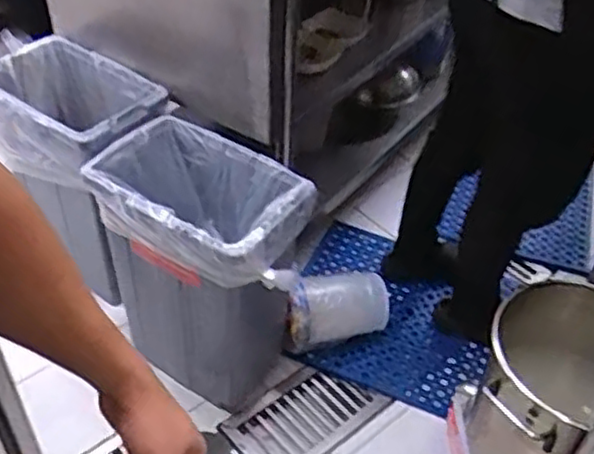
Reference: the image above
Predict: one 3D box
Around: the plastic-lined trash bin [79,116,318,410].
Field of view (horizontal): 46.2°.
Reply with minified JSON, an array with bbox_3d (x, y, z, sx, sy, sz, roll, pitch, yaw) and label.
[{"bbox_3d":[-0.189,0.115,1.473,0.408,0.568,0.265,25,47,22],"label":"plastic-lined trash bin"}]

